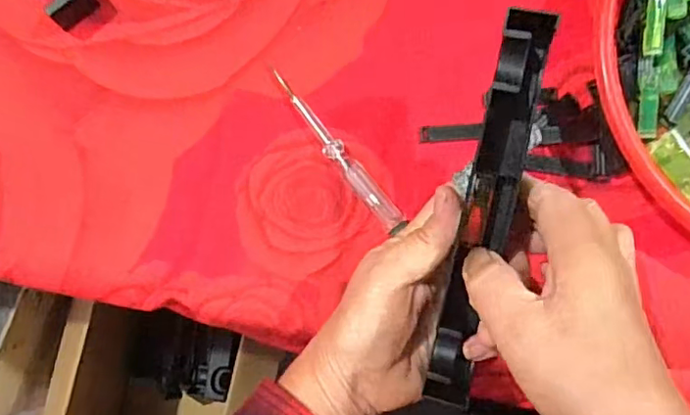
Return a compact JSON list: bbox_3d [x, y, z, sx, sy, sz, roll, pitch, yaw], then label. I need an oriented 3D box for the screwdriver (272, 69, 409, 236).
[{"bbox_3d":[-0.006,-0.036,0.361,0.015,0.011,0.122,-38,83,-3],"label":"screwdriver"}]

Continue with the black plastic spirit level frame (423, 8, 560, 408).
[{"bbox_3d":[0.073,0.005,0.294,0.028,0.030,0.195,12,96,4],"label":"black plastic spirit level frame"}]

